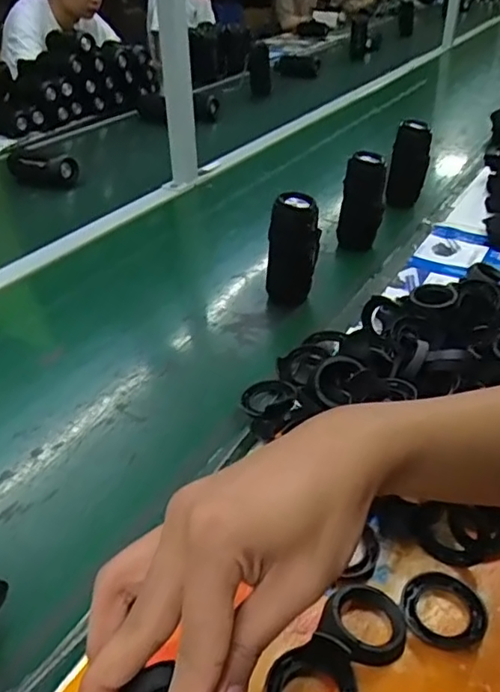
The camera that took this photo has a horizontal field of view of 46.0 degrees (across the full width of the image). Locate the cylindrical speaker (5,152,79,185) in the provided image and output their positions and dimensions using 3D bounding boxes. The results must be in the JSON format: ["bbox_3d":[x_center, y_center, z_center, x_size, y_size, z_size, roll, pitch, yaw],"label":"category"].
[{"bbox_3d":[-0.473,-0.399,1.319,0.178,0.065,0.054,13,37,18],"label":"cylindrical speaker"}]

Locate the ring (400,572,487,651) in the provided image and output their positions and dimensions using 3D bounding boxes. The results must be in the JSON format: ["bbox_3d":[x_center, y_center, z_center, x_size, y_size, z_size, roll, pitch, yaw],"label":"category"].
[{"bbox_3d":[0.148,0.201,0.450,0.061,0.011,0.059,0,35,0],"label":"ring"}]

